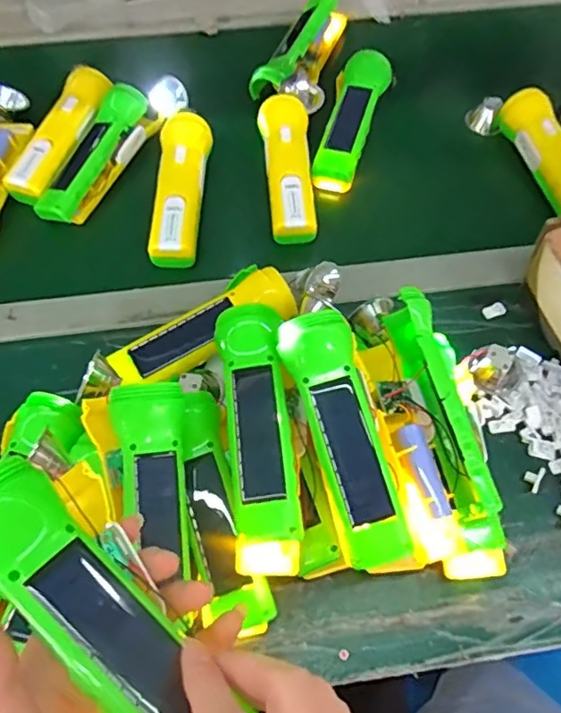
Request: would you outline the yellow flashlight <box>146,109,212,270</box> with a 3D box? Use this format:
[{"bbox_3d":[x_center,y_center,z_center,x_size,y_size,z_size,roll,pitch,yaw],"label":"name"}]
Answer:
[{"bbox_3d":[-0.099,-0.166,0.575,0.047,0.048,0.171,2,61,0],"label":"yellow flashlight"}]

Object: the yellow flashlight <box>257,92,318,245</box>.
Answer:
[{"bbox_3d":[0.008,-0.195,0.597,0.052,0.050,0.179,-4,61,-3],"label":"yellow flashlight"}]

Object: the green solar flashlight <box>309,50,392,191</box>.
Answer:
[{"bbox_3d":[0.075,-0.255,0.623,0.056,0.042,0.172,15,62,8],"label":"green solar flashlight"}]

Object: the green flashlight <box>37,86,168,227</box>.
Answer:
[{"bbox_3d":[-0.192,-0.207,0.597,0.057,0.046,0.173,25,64,13],"label":"green flashlight"}]

